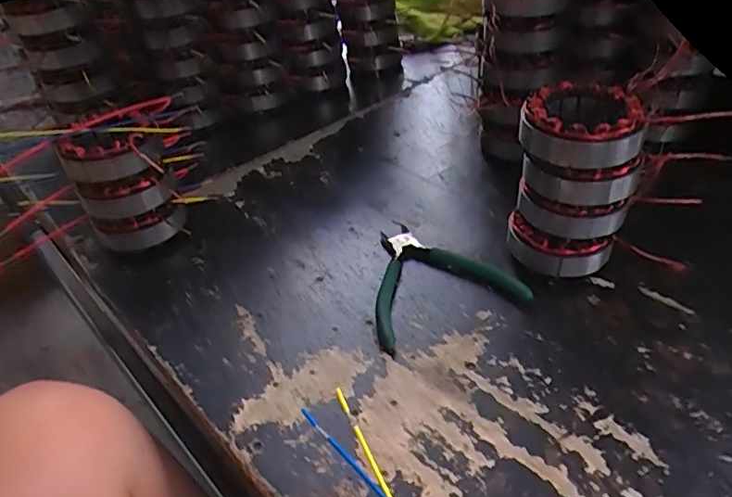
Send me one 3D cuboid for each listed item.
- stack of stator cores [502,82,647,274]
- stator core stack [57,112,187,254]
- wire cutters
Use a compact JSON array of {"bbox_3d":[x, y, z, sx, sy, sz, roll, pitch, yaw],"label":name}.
[{"bbox_3d":[0.166,-0.046,0.452,0.083,0.151,0.079,-7,38,-1],"label":"stack of stator cores"},{"bbox_3d":[-0.232,-0.055,0.542,0.088,0.124,0.092,-24,41,-21],"label":"stator core stack"},{"bbox_3d":[0.053,0.019,0.500,0.133,0.012,0.142,-17,39,-13],"label":"wire cutters"}]

